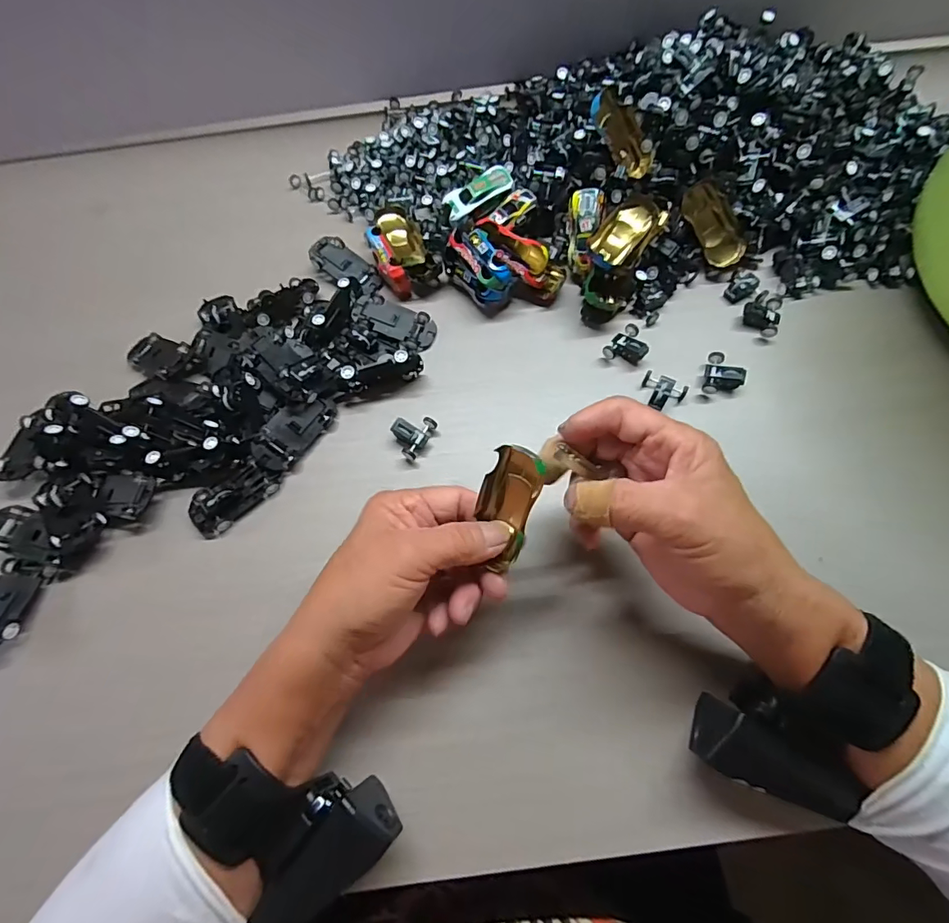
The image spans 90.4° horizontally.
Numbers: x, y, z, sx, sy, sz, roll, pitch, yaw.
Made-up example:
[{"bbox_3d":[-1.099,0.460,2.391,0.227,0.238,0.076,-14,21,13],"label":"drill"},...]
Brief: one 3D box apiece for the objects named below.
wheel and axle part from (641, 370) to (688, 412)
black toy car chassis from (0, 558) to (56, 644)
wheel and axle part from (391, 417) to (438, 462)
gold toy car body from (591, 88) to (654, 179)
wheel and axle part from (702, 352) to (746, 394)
[{"bbox_3d":[0.134,-0.050,0.336,0.032,0.014,0.025,31,70,13],"label":"wheel and axle part"},{"bbox_3d":[-0.289,0.089,0.292,0.034,0.020,0.052,6,67,3],"label":"black toy car chassis"},{"bbox_3d":[-0.044,-0.019,0.330,0.023,0.017,0.032,31,70,13],"label":"wheel and axle part"},{"bbox_3d":[0.112,-0.248,0.358,0.067,0.018,0.031,34,64,-30],"label":"gold toy car body"},{"bbox_3d":[0.180,-0.061,0.341,0.025,0.016,0.032,18,68,8],"label":"wheel and axle part"}]

